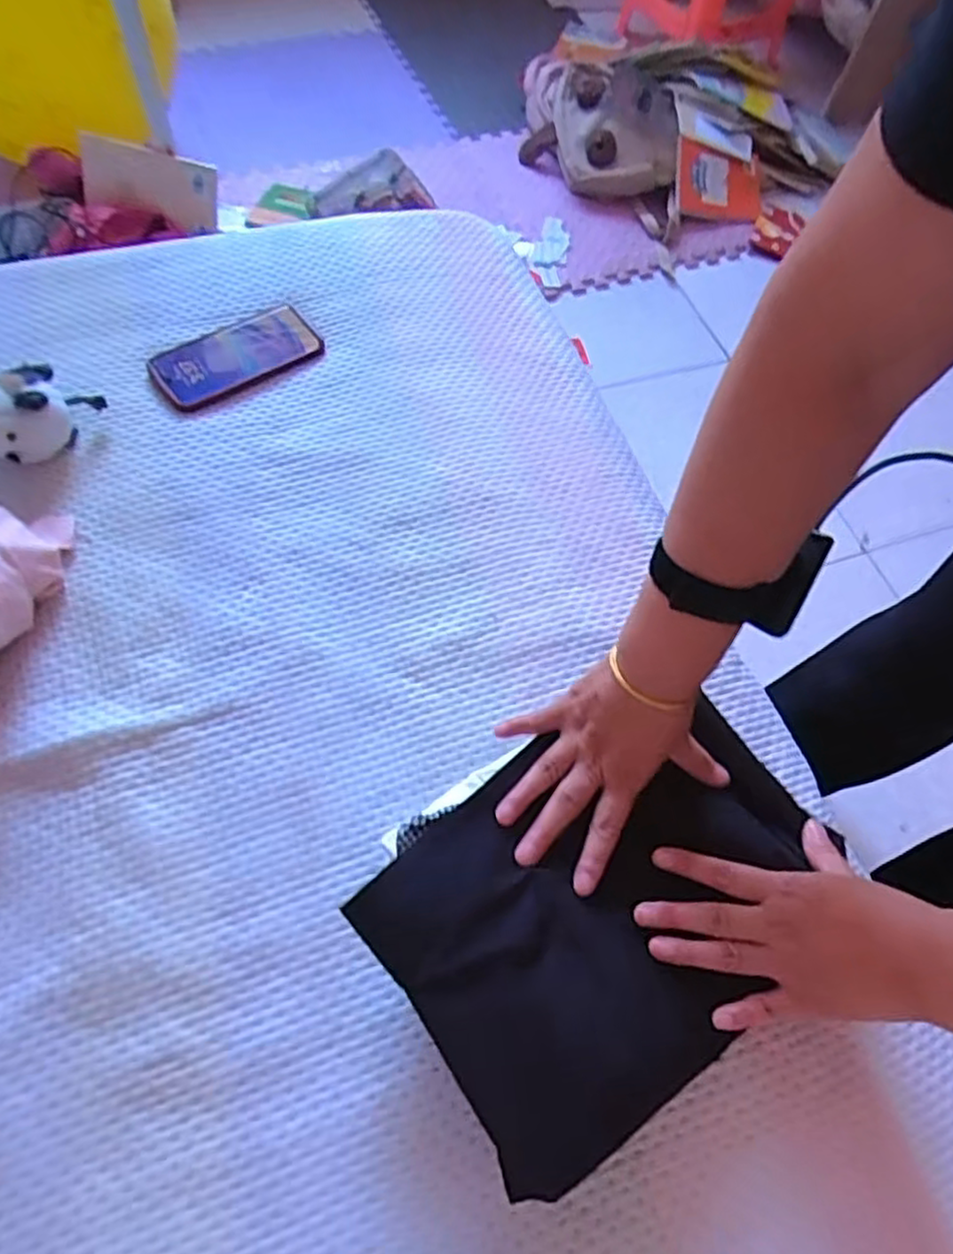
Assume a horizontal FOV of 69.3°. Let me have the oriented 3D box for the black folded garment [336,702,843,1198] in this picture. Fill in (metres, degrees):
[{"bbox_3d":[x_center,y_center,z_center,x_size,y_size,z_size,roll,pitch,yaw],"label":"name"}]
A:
[{"bbox_3d":[0.088,0.175,0.472,0.307,0.050,0.213,-36,73,-31],"label":"black folded garment"}]

